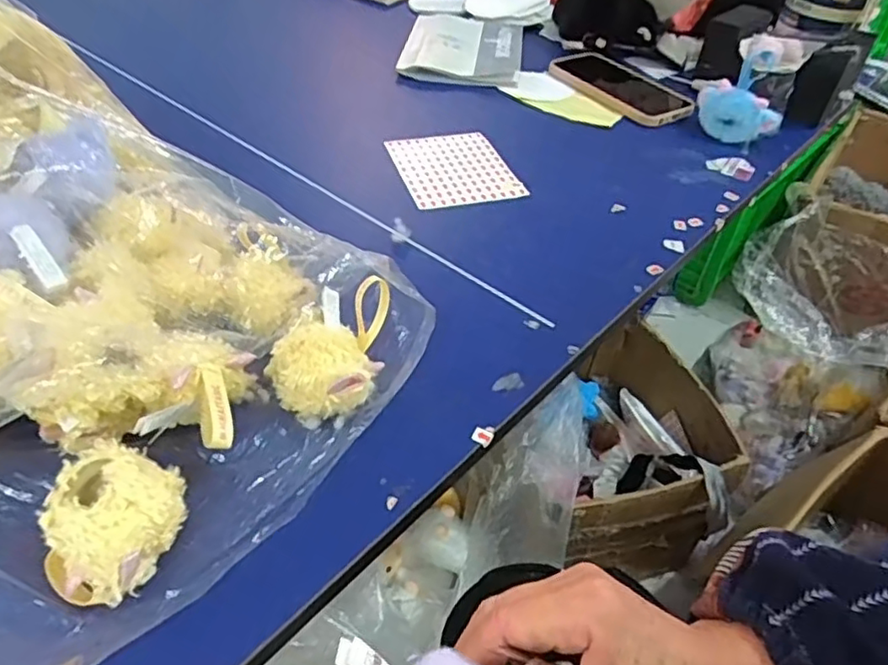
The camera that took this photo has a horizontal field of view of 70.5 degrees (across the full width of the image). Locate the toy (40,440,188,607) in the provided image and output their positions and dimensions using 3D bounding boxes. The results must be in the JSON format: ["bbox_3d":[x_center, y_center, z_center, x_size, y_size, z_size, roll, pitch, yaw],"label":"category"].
[{"bbox_3d":[-0.148,0.083,0.282,0.055,0.037,0.065,27,48,20],"label":"toy"}]

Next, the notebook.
[{"bbox_3d":[0.024,-0.360,0.782,0.145,0.015,0.217,7,44,3],"label":"notebook"}]

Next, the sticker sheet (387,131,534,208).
[{"bbox_3d":[0.008,-0.154,0.582,0.099,0.005,0.120,-13,48,-14],"label":"sticker sheet"}]

